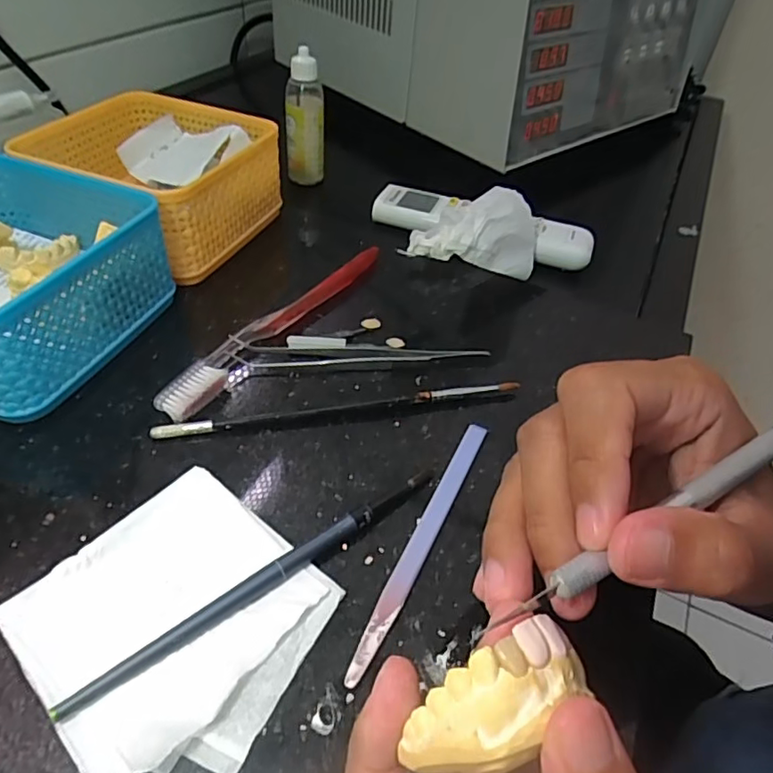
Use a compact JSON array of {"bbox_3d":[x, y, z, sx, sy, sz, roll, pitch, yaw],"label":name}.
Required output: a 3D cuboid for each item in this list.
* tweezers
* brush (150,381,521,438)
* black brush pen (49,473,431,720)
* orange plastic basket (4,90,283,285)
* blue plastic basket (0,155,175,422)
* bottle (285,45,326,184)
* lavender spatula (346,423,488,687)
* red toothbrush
[{"bbox_3d":[-0.016,-0.020,0.322,0.145,0.010,0.018,-2,45,-8],"label":"tweezers"},{"bbox_3d":[-0.020,0.011,0.294,0.188,0.007,0.008,-7,45,-13],"label":"brush"},{"bbox_3d":[-0.044,0.075,0.224,0.160,0.008,0.007,-28,53,-30],"label":"black brush pen"},{"bbox_3d":[-0.156,-0.140,0.391,0.127,0.067,0.126,18,45,13],"label":"orange plastic basket"},{"bbox_3d":[-0.204,-0.060,0.306,0.129,0.065,0.133,17,45,11],"label":"blue plastic basket"},{"bbox_3d":[-0.072,-0.234,0.496,0.033,0.107,0.030,-3,45,-9],"label":"bottle"},{"bbox_3d":[0.017,0.064,0.246,0.010,0.005,0.135,21,46,16],"label":"lavender spatula"},{"bbox_3d":[-0.063,-0.040,0.337,0.021,0.012,0.182,25,47,19],"label":"red toothbrush"}]

